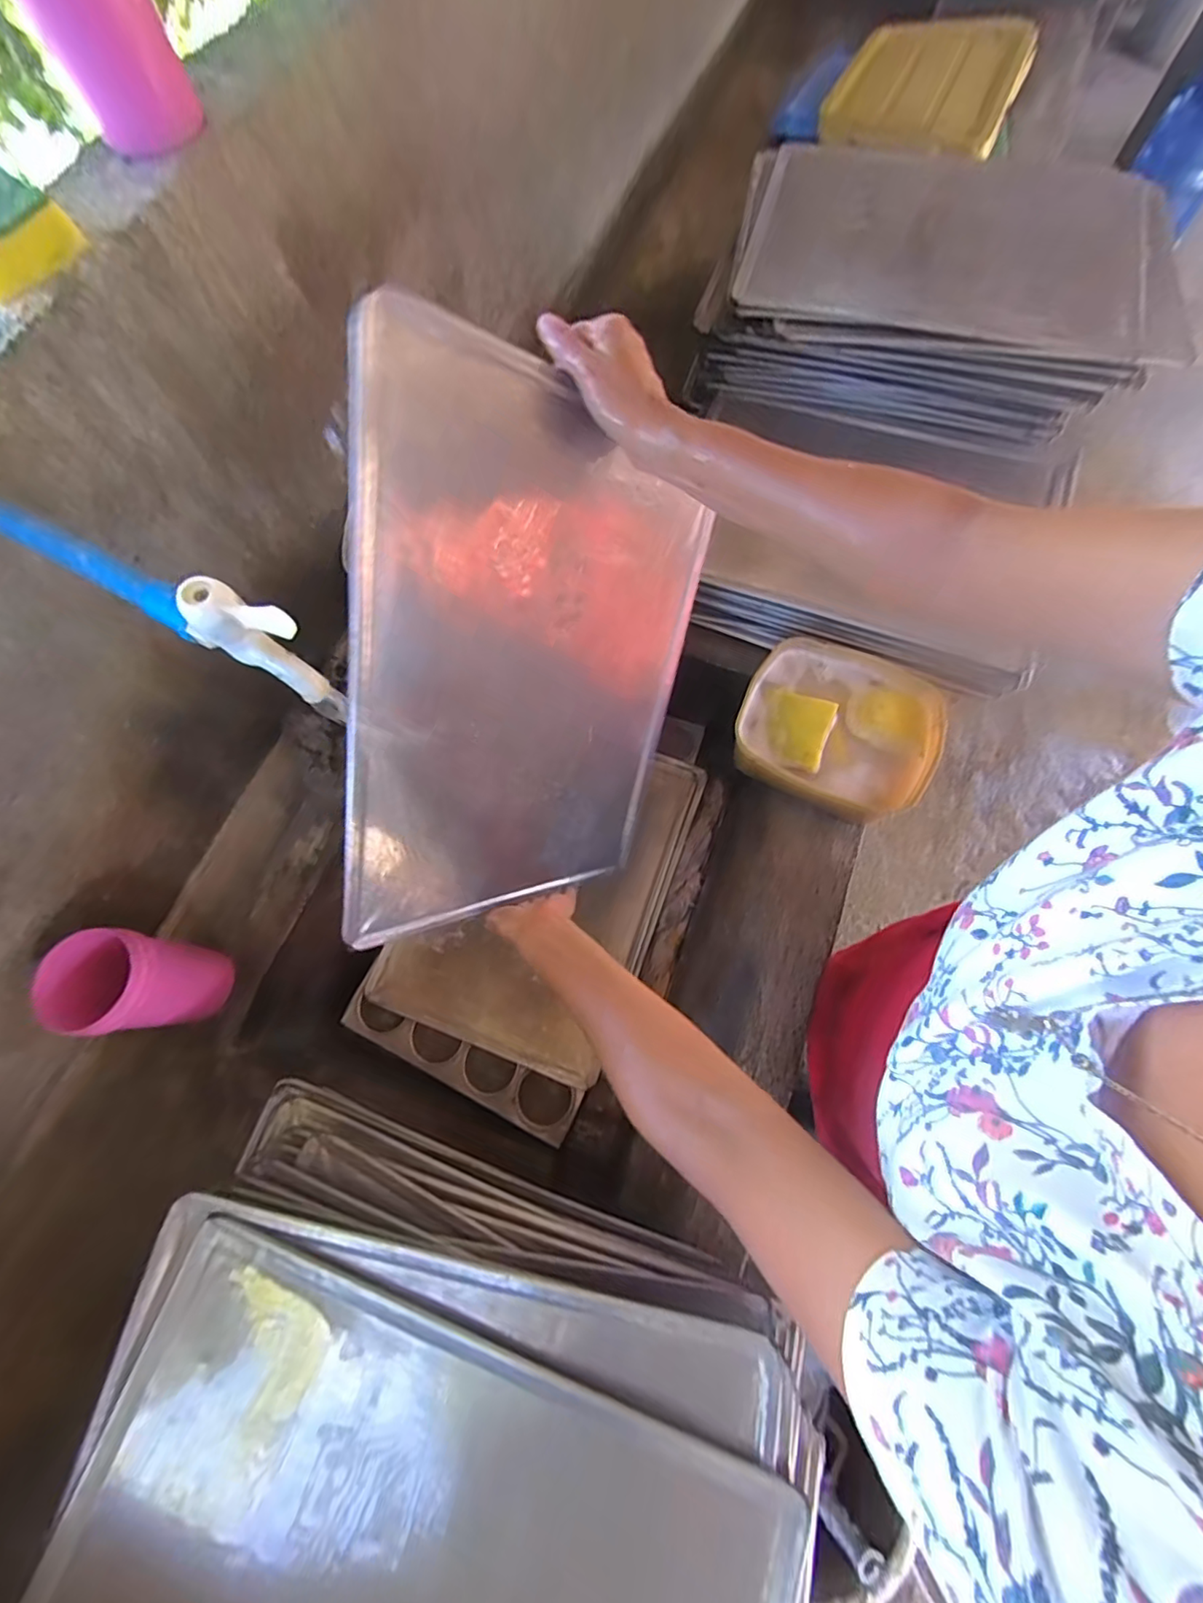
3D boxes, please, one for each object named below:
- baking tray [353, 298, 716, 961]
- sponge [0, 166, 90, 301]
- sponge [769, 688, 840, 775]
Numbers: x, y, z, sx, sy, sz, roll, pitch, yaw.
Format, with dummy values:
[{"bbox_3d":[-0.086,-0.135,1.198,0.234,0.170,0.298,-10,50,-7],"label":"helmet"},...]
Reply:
[{"bbox_3d":[-0.051,-0.105,0.507,0.343,0.441,0.028,-13,34,-43],"label":"baking tray"},{"bbox_3d":[-0.395,-0.374,0.366,0.060,0.028,0.078,42,78,14],"label":"sponge"},{"bbox_3d":[0.212,-0.080,0.607,0.072,0.013,0.083,21,74,8],"label":"sponge"}]

